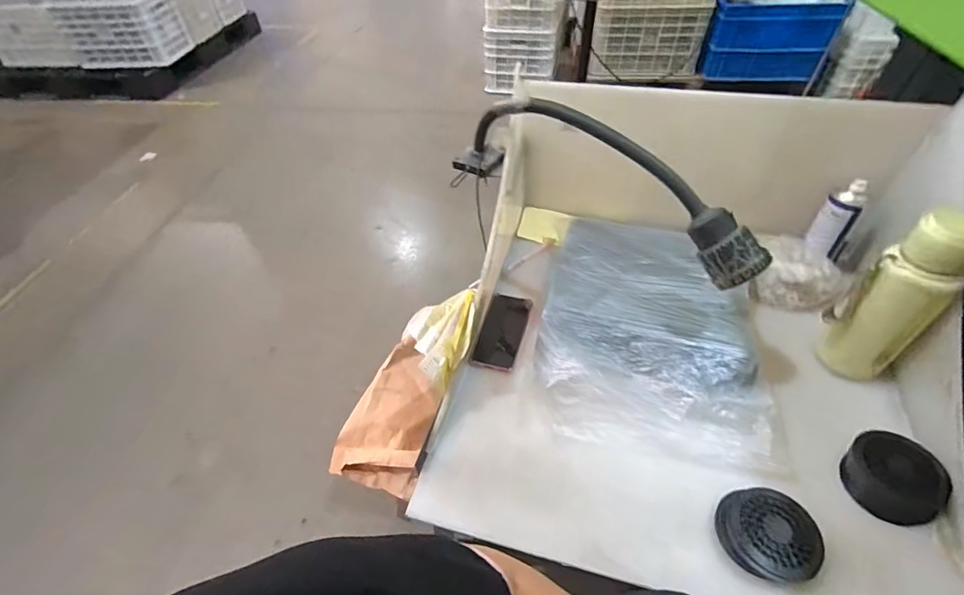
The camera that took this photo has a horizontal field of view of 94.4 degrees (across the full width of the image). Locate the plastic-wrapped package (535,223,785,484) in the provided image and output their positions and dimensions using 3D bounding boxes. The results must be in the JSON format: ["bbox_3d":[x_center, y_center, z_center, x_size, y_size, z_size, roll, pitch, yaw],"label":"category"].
[{"bbox_3d":[0.261,0.057,0.734,0.326,0.118,0.408,3,47,5],"label":"plastic-wrapped package"}]

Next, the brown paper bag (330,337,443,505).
[{"bbox_3d":[-0.187,0.241,0.948,0.165,0.092,0.302,8,47,10],"label":"brown paper bag"}]

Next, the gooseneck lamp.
[{"bbox_3d":[0.163,-0.188,0.658,0.517,0.145,0.068,33,56,29],"label":"gooseneck lamp"}]

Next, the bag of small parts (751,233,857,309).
[{"bbox_3d":[0.585,-0.044,0.822,0.150,0.078,0.122,15,49,16],"label":"bag of small parts"}]

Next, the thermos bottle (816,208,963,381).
[{"bbox_3d":[0.574,0.007,0.622,0.075,0.260,0.096,-27,51,-21],"label":"thermos bottle"}]

